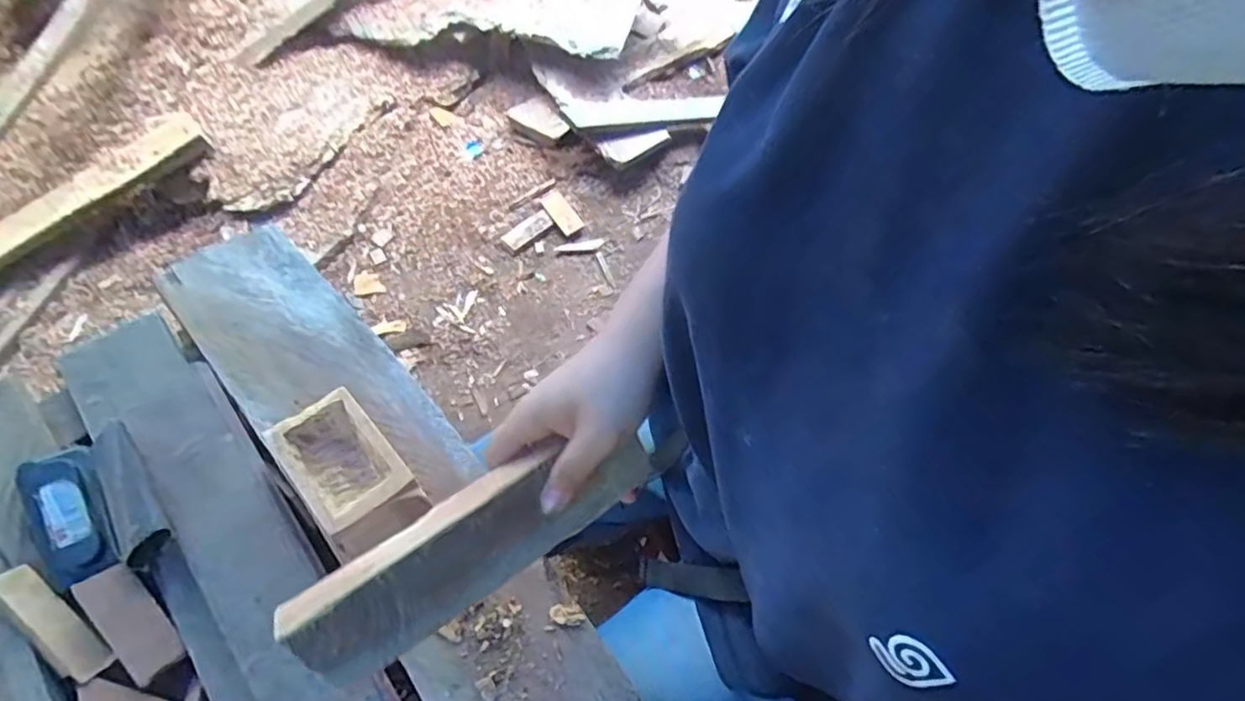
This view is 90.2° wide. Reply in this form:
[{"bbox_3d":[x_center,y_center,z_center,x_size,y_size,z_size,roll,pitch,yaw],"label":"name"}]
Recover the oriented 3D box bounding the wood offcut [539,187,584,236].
[{"bbox_3d":[-0.151,-0.339,1.477,0.062,0.019,0.146,-28,66,-17],"label":"wood offcut"}]

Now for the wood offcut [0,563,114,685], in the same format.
[{"bbox_3d":[-0.383,0.182,0.412,0.100,0.013,0.029,33,66,16],"label":"wood offcut"}]

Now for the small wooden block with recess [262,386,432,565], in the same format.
[{"bbox_3d":[-0.195,0.091,0.452,0.065,0.052,0.113,-35,68,-19],"label":"small wooden block with recess"}]

